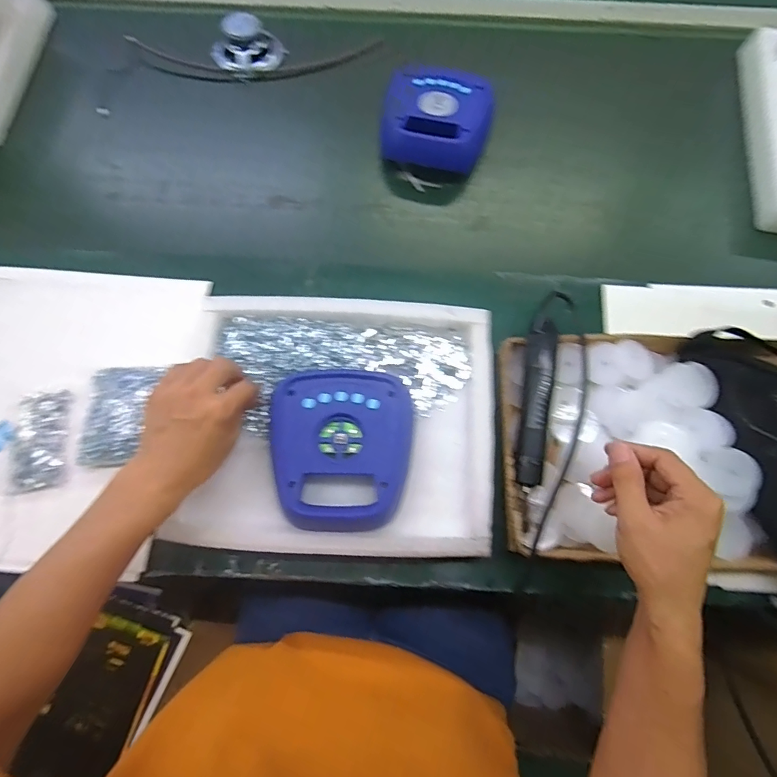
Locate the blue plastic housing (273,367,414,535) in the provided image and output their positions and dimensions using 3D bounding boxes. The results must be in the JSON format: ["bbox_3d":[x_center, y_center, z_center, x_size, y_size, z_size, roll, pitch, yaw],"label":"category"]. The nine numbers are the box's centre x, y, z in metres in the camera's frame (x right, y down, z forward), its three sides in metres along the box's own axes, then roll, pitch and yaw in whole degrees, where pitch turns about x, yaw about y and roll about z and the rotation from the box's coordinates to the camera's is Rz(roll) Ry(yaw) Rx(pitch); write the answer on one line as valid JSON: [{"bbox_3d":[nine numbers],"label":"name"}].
[{"bbox_3d":[-0.051,0.066,0.474,0.149,0.030,0.174,3,74,1],"label":"blue plastic housing"}]

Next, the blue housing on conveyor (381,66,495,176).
[{"bbox_3d":[0.072,-0.392,0.627,0.149,0.057,0.165,12,74,4],"label":"blue housing on conveyor"}]

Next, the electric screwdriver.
[{"bbox_3d":[0.171,0.015,0.492,0.030,0.030,0.188,8,74,3],"label":"electric screwdriver"}]

